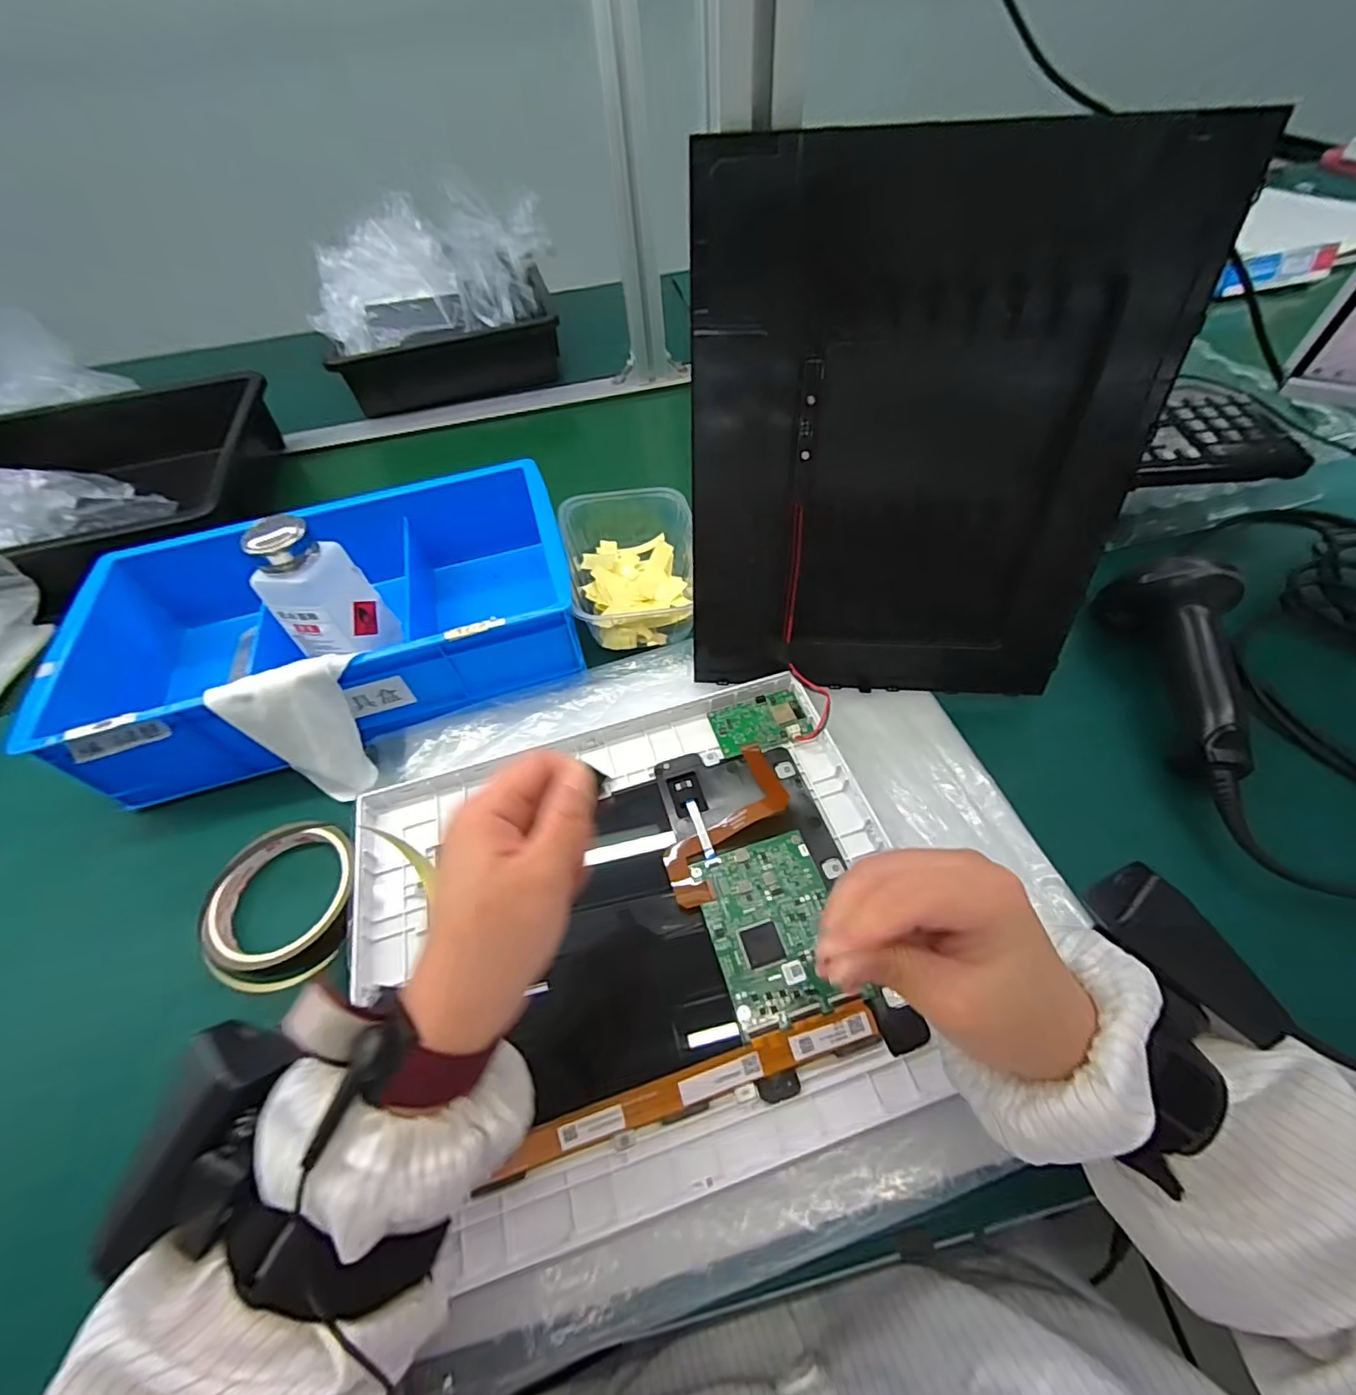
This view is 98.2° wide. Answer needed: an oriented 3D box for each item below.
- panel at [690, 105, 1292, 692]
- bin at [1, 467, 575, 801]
[{"bbox_3d":[0.131,-0.125,0.332,0.240,0.288,0.013,1,37,5],"label":"panel"},{"bbox_3d":[-0.265,-0.065,0.474,0.356,0.099,0.229,-14,53,-6],"label":"bin"}]

